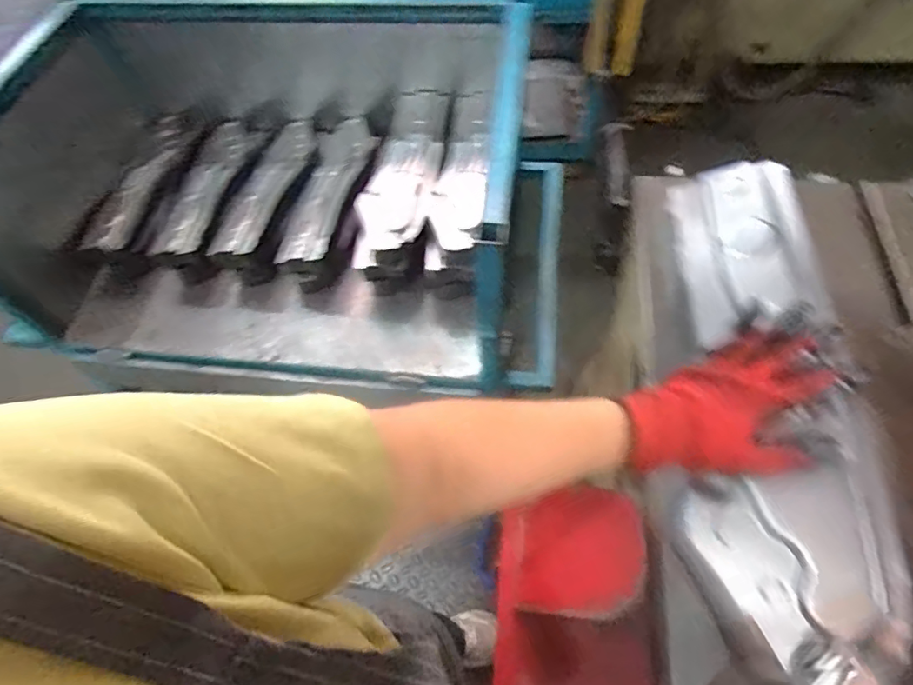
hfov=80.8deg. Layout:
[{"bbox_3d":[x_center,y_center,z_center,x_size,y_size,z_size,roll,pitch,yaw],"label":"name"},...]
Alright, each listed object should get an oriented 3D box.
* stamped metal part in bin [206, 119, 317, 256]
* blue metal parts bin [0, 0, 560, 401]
[{"bbox_3d":[-0.476,-0.385,1.322,0.148,0.056,0.475,13,61,11],"label":"stamped metal part in bin"},{"bbox_3d":[-0.420,-0.409,1.223,1.109,0.424,0.882,10,61,9],"label":"blue metal parts bin"}]

